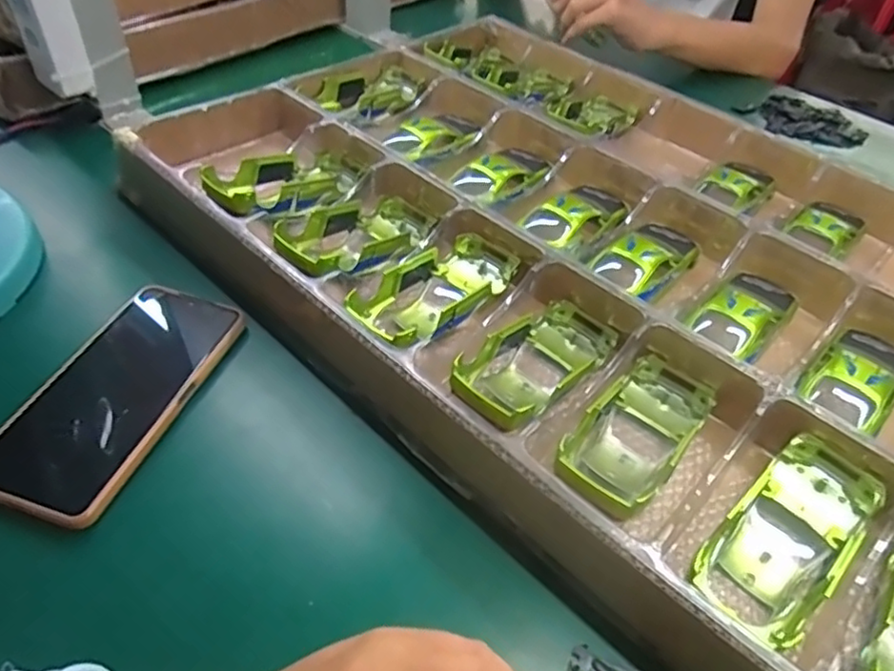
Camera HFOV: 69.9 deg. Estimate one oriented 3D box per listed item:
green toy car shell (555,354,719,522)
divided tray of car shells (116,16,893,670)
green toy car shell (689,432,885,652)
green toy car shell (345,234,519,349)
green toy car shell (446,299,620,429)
[{"bbox_3d":[0.107,0.059,0.369,0.055,0.039,0.135,34,41,23],"label":"green toy car shell"},{"bbox_3d":[0.119,-0.080,0.487,0.646,0.051,0.462,36,52,26],"label":"divided tray of car shells"},{"bbox_3d":[0.178,0.103,0.333,0.118,0.030,0.053,-33,57,-32],"label":"green toy car shell"},{"bbox_3d":[-0.007,-0.029,0.438,0.058,0.043,0.132,31,50,22],"label":"green toy car shell"},{"bbox_3d":[0.056,0.020,0.404,0.054,0.037,0.133,35,38,23],"label":"green toy car shell"}]

